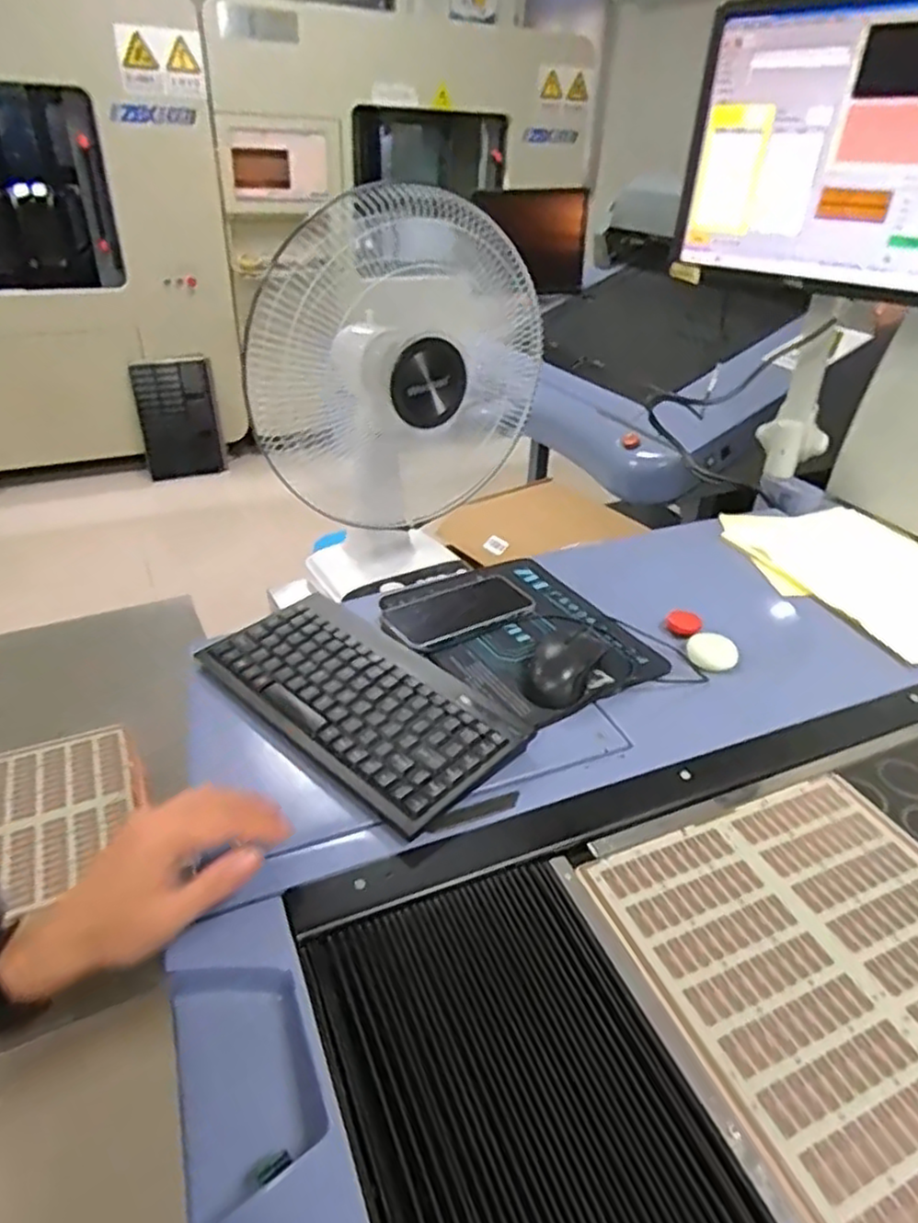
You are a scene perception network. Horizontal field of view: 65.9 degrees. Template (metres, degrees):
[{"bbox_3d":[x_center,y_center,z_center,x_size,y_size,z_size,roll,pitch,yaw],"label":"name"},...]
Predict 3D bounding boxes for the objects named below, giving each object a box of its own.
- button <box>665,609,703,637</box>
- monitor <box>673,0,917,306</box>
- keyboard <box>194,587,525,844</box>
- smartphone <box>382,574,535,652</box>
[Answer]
[{"bbox_3d":[0.259,0.014,0.817,0.039,0.008,0.044,18,37,22],"label":"button"},{"bbox_3d":[0.452,-0.561,0.860,0.038,0.295,0.370,-28,44,-37],"label":"monitor"},{"bbox_3d":[-0.092,0.076,0.628,0.285,0.029,0.144,28,42,33],"label":"keyboard"},{"bbox_3d":[-0.002,-0.001,0.760,0.159,0.018,0.085,-18,39,-27],"label":"smartphone"}]

